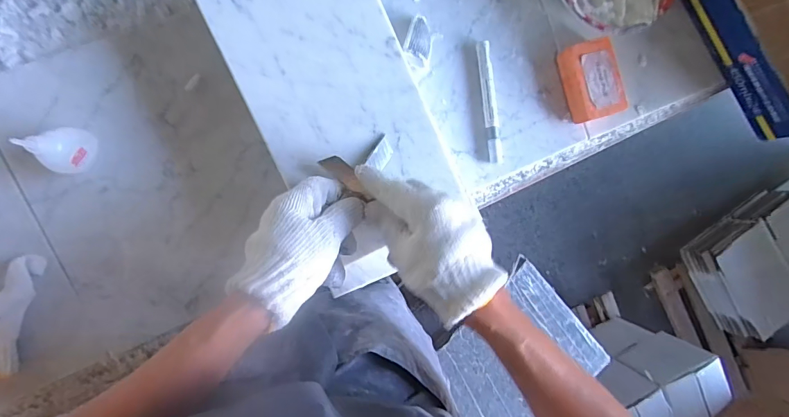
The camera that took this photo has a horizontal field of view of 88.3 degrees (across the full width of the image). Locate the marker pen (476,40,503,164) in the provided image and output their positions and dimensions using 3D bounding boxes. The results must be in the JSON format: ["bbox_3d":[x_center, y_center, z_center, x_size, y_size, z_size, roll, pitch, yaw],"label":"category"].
[{"bbox_3d":[0.115,-0.127,0.491,0.018,0.019,0.142,-8,94,-8],"label":"marker pen"}]

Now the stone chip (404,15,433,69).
[{"bbox_3d":[0.029,-0.192,0.470,0.034,0.022,0.058,9,91,-9],"label":"stone chip"}]

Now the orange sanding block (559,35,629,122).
[{"bbox_3d":[0.248,-0.160,0.507,0.062,0.034,0.092,-19,96,-8],"label":"orange sanding block"}]

